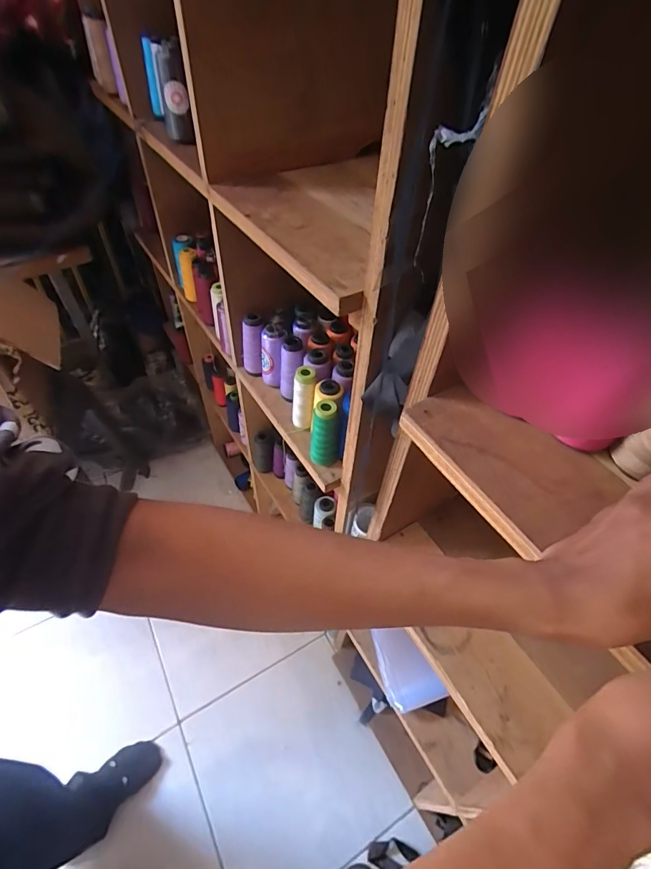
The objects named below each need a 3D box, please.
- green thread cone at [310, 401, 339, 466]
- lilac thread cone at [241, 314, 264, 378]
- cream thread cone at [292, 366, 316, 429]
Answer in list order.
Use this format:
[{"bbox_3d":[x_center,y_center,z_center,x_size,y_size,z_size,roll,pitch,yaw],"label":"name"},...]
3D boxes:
[{"bbox_3d":[-0.001,0.000,0.623,0.044,0.110,0.042,3,50,-1],"label":"green thread cone"},{"bbox_3d":[-0.129,-0.151,0.742,0.038,0.125,0.030,-5,51,-8],"label":"lilac thread cone"},{"bbox_3d":[-0.035,-0.058,0.673,0.034,0.110,0.033,3,50,-1],"label":"cream thread cone"}]

